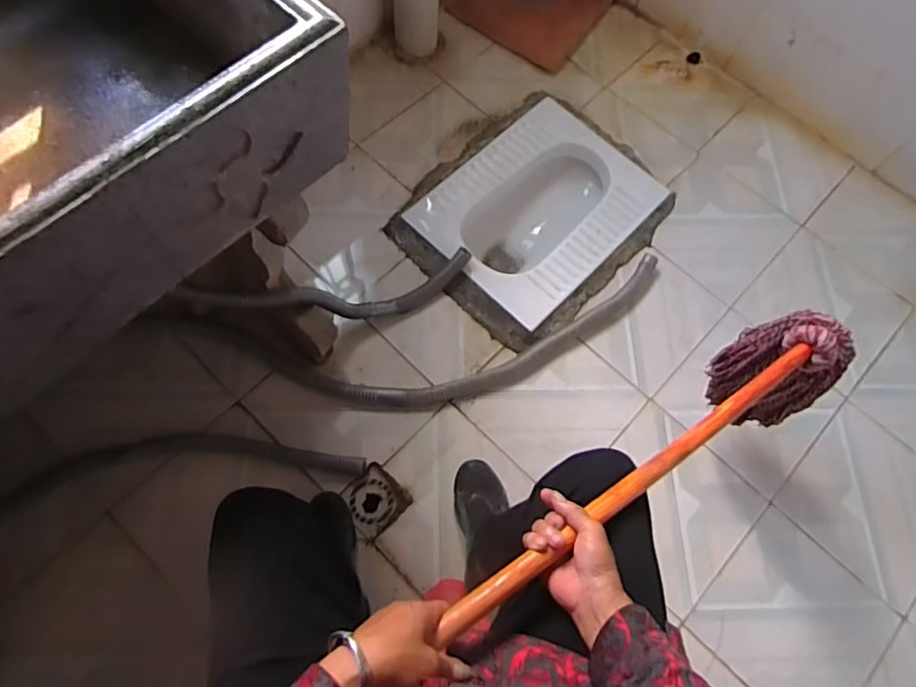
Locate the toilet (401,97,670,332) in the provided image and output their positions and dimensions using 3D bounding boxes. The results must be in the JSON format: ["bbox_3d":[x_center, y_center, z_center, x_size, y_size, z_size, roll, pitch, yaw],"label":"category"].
[{"bbox_3d":[0.189,-0.306,1.424,0.402,0.165,0.503,42,72,12],"label":"toilet"}]

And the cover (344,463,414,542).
[{"bbox_3d":[-0.163,0.309,1.137,0.105,0.010,0.112,42,73,12],"label":"cover"}]

